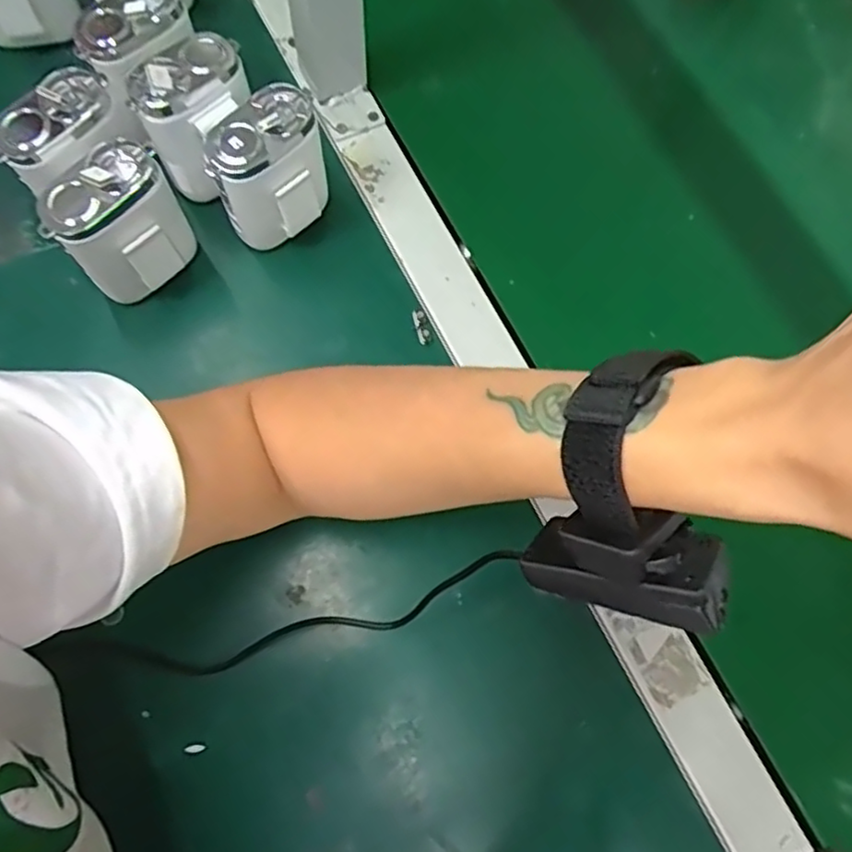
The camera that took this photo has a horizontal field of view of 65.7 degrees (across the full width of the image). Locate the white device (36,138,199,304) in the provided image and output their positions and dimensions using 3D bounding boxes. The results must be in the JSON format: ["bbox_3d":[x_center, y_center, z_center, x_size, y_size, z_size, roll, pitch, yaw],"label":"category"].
[{"bbox_3d":[-0.177,-0.117,0.388,0.068,0.083,0.044,-39,78,-13],"label":"white device"}]

